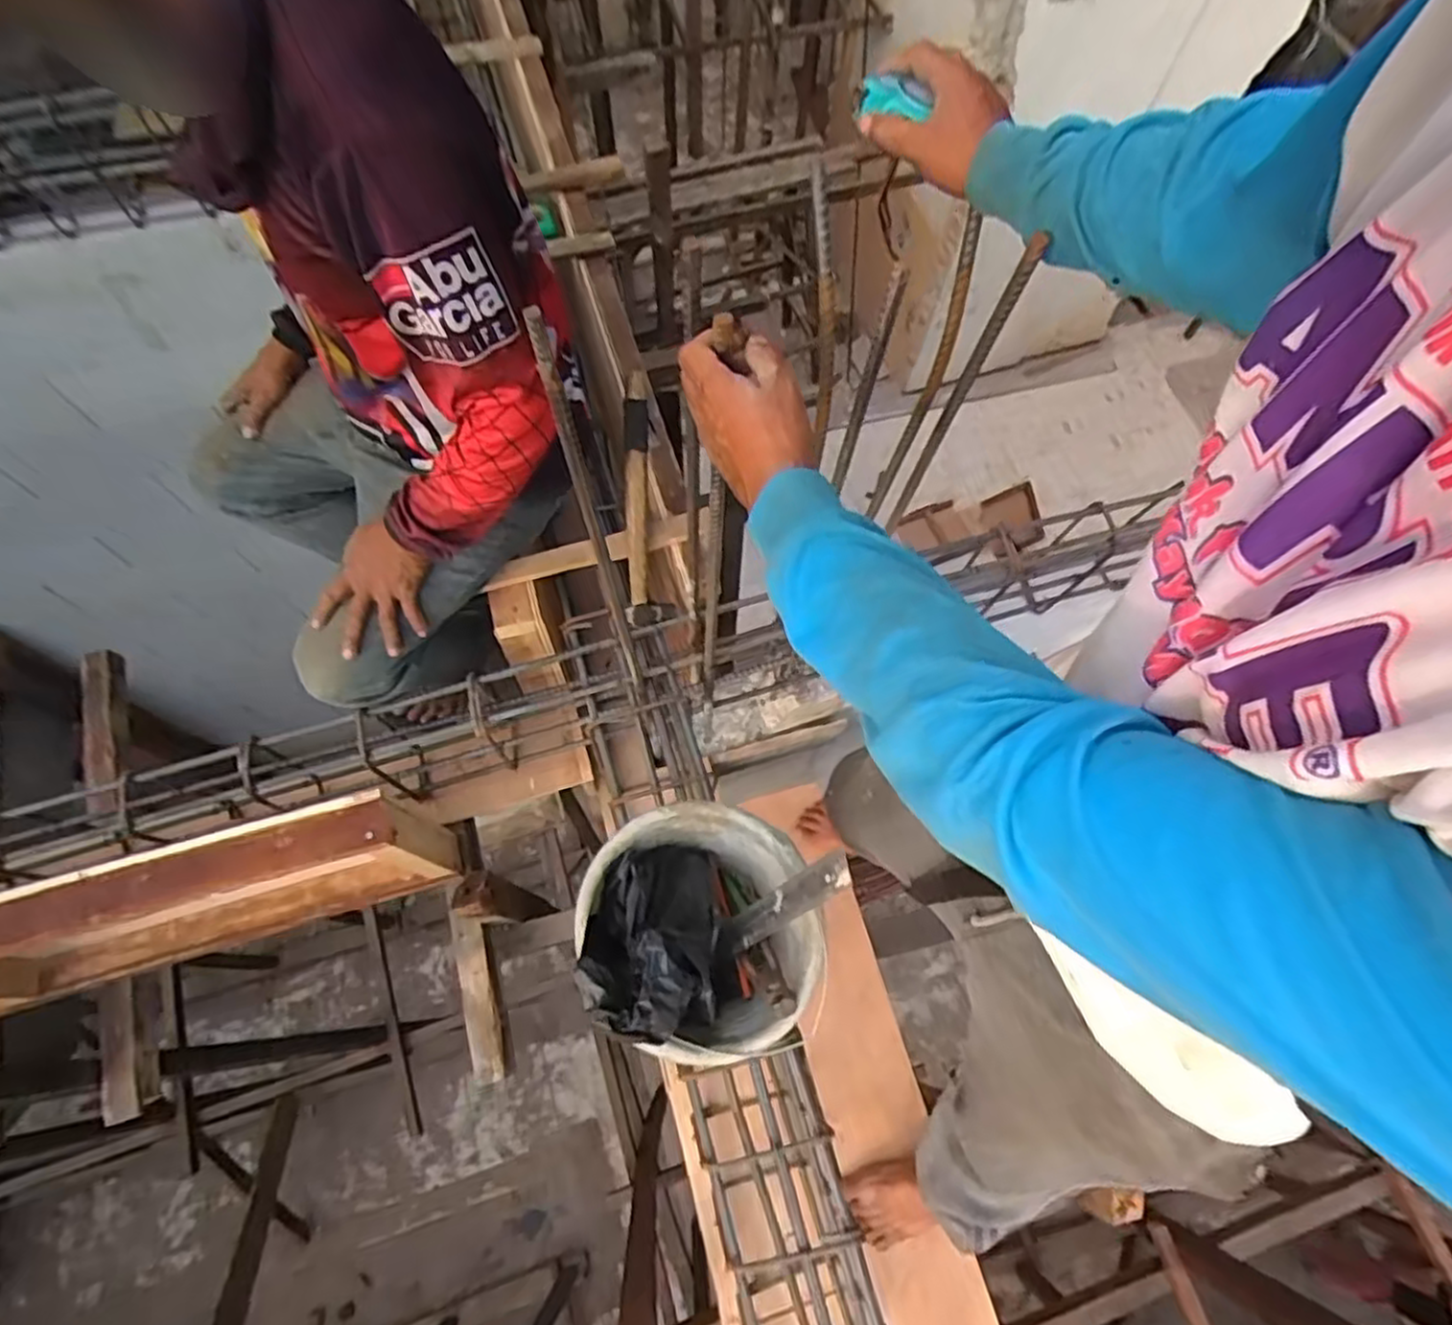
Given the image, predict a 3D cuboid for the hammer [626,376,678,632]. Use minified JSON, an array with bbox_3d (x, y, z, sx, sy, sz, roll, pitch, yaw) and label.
[{"bbox_3d":[-0.106,-0.219,1.028,0.073,0.065,0.334,-2,103,-3],"label":"hammer"}]

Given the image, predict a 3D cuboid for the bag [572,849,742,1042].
[{"bbox_3d":[-0.067,0.278,0.751,0.147,0.235,0.187,-14,68,-8],"label":"bag"}]

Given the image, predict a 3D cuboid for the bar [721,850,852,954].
[{"bbox_3d":[0.051,0.236,0.716,0.009,0.244,0.037,8,55,-24],"label":"bar"}]

